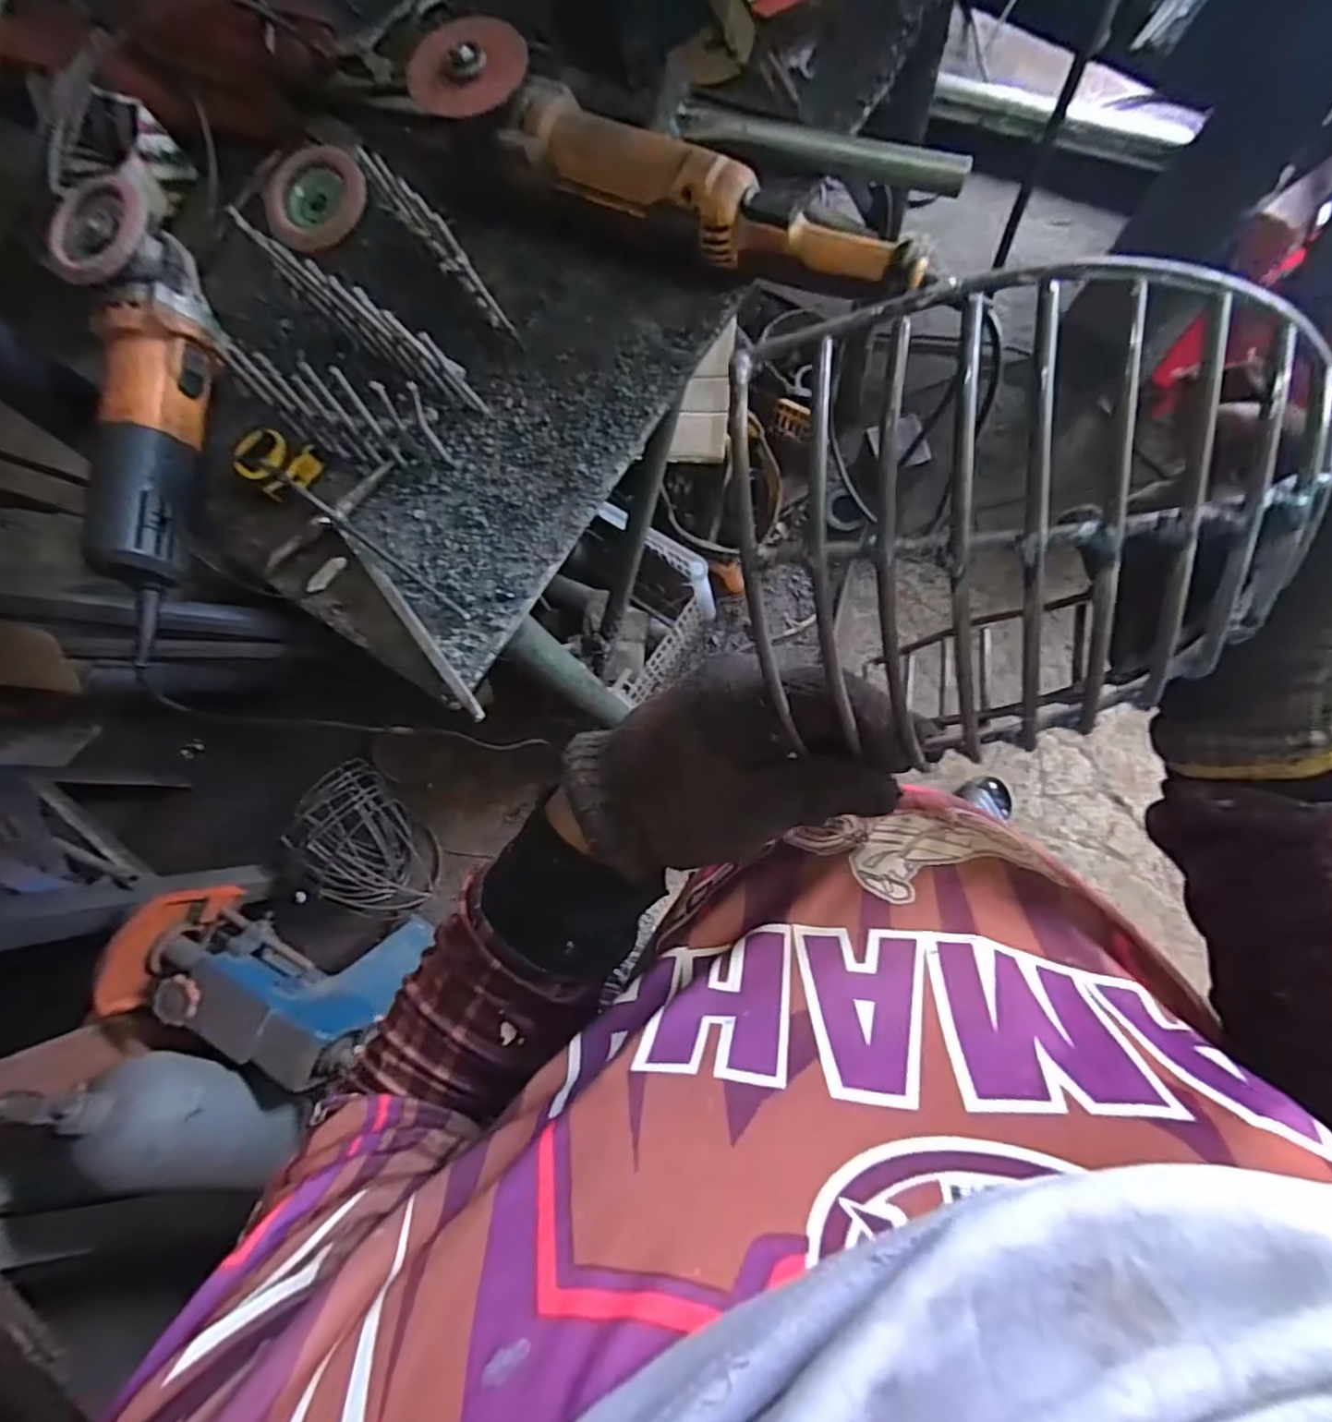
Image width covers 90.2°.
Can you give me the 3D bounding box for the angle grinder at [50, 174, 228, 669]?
[{"bbox_3d":[-0.387,-0.212,0.498,0.082,0.093,0.326,-6,83,7],"label":"angle grinder"}]

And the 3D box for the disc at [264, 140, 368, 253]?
[{"bbox_3d":[-0.302,-0.440,0.566,0.087,0.007,0.096,-36,80,2],"label":"disc"}]

